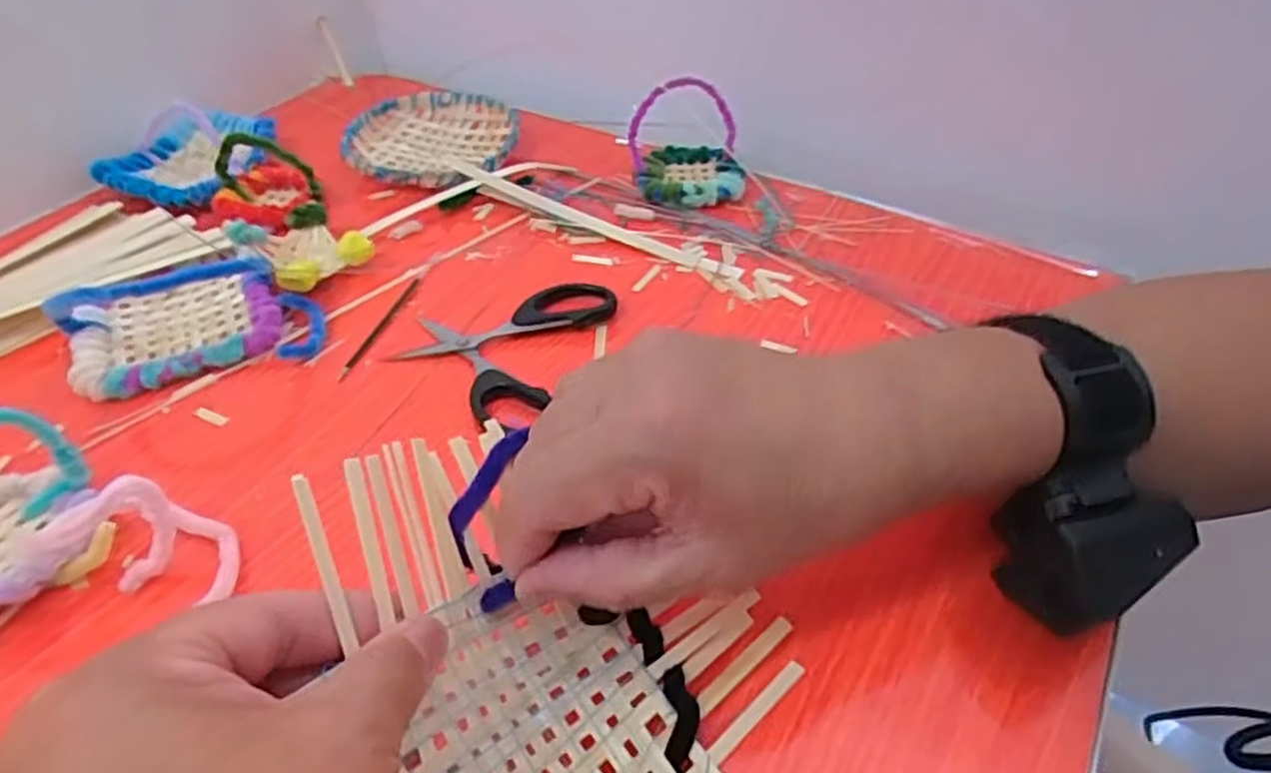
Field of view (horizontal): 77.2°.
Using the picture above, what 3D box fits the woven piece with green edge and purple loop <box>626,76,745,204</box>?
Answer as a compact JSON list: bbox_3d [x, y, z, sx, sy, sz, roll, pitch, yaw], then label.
[{"bbox_3d":[0.032,-0.146,0.470,0.064,0.057,0.059,-6,45,-8],"label":"woven piece with green edge and purple loop"}]

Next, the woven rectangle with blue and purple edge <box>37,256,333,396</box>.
[{"bbox_3d":[-0.213,-0.047,0.376,0.112,0.053,0.080,-14,47,-15],"label":"woven rectangle with blue and purple edge"}]

